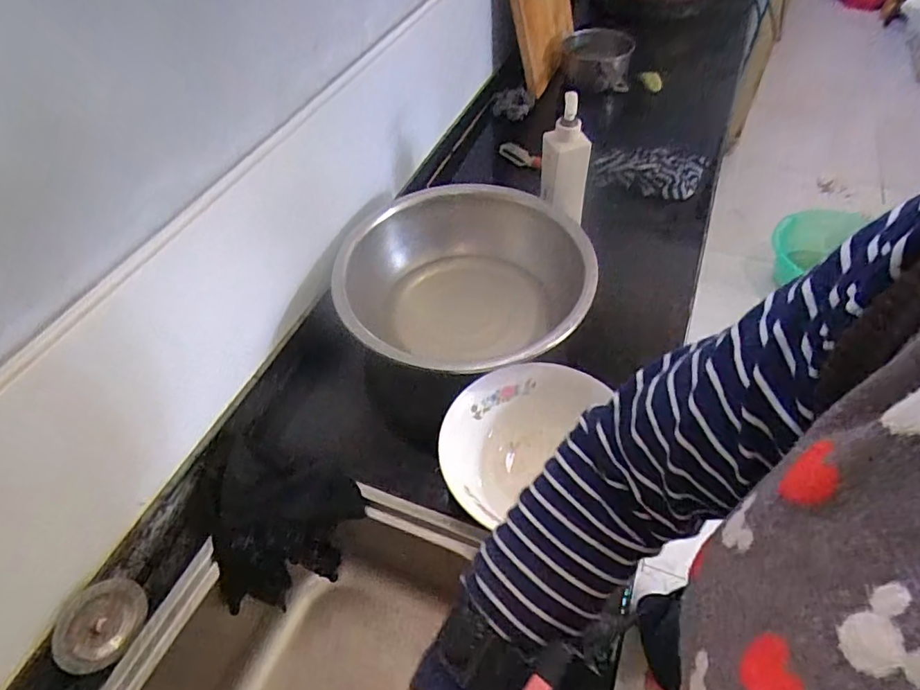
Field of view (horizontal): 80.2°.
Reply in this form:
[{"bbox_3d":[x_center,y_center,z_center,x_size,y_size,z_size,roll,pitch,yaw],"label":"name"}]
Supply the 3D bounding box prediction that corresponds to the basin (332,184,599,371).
[{"bbox_3d":[0.013,-0.066,0.782,0.319,0.140,0.328,-2,50,2],"label":"basin"}]

